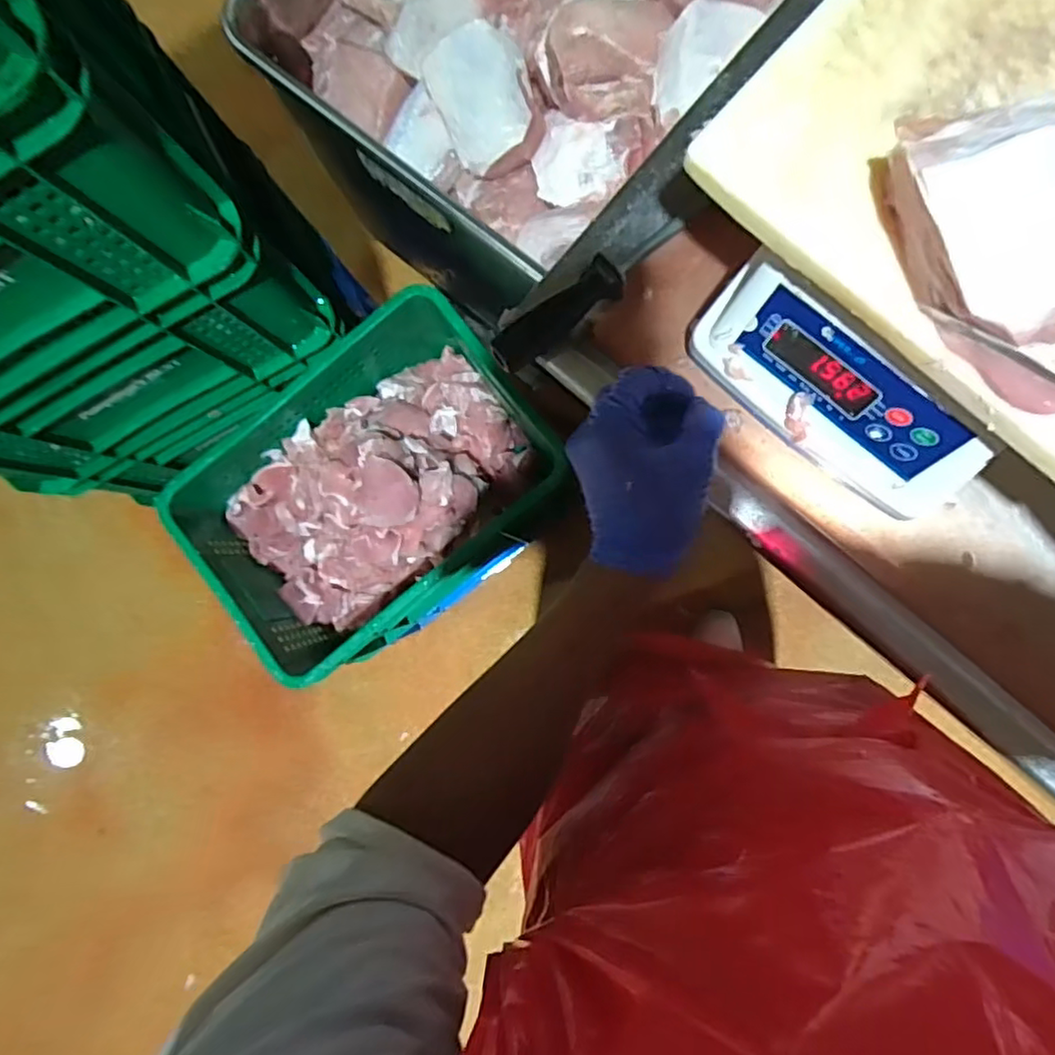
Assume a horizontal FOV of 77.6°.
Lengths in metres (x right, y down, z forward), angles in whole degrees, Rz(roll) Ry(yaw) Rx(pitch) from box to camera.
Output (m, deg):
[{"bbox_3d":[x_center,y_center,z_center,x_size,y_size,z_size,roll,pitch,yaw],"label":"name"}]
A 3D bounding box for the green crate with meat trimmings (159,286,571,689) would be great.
[{"bbox_3d":[-0.242,-0.058,1.051,0.522,0.224,0.384,-38,84,3],"label":"green crate with meat trimmings"}]

